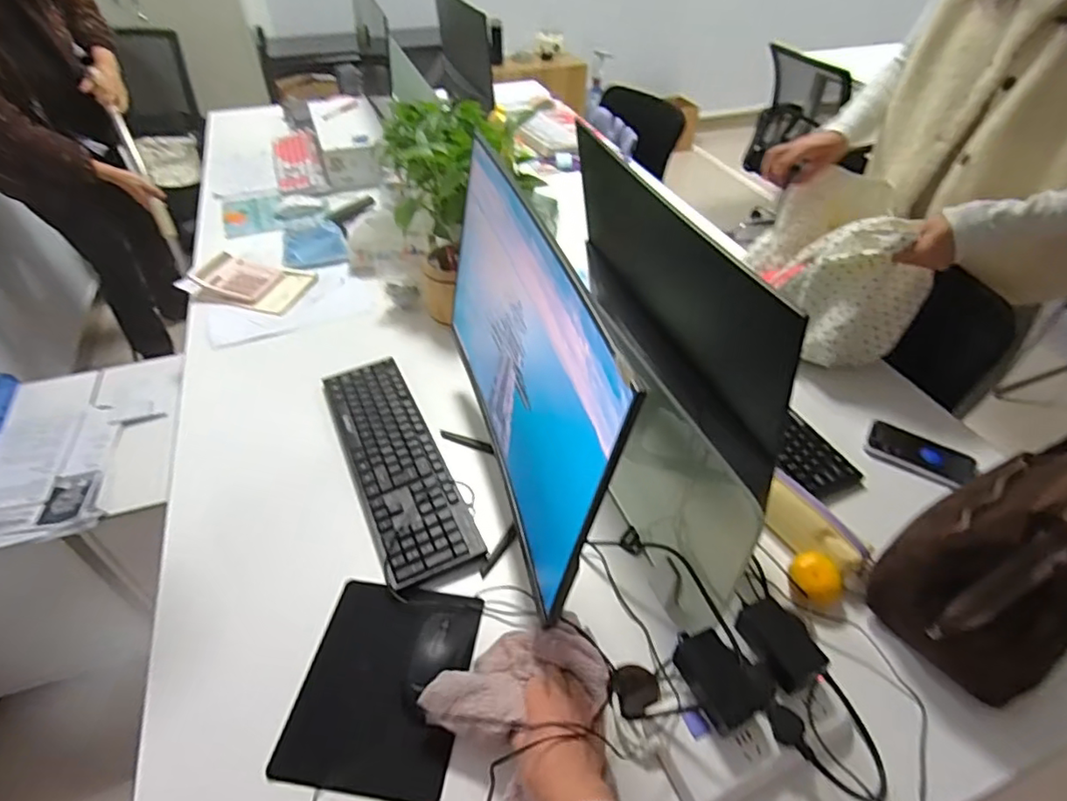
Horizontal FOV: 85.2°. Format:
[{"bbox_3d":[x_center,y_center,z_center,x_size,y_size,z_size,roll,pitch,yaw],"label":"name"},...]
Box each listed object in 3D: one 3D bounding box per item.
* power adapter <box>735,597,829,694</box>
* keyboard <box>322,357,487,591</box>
[{"bbox_3d":[0.264,0.261,0.624,0.052,0.031,0.086,-18,46,-19],"label":"power adapter"},{"bbox_3d":[-0.208,0.080,0.860,0.123,0.021,0.424,-18,46,-19],"label":"keyboard"}]

